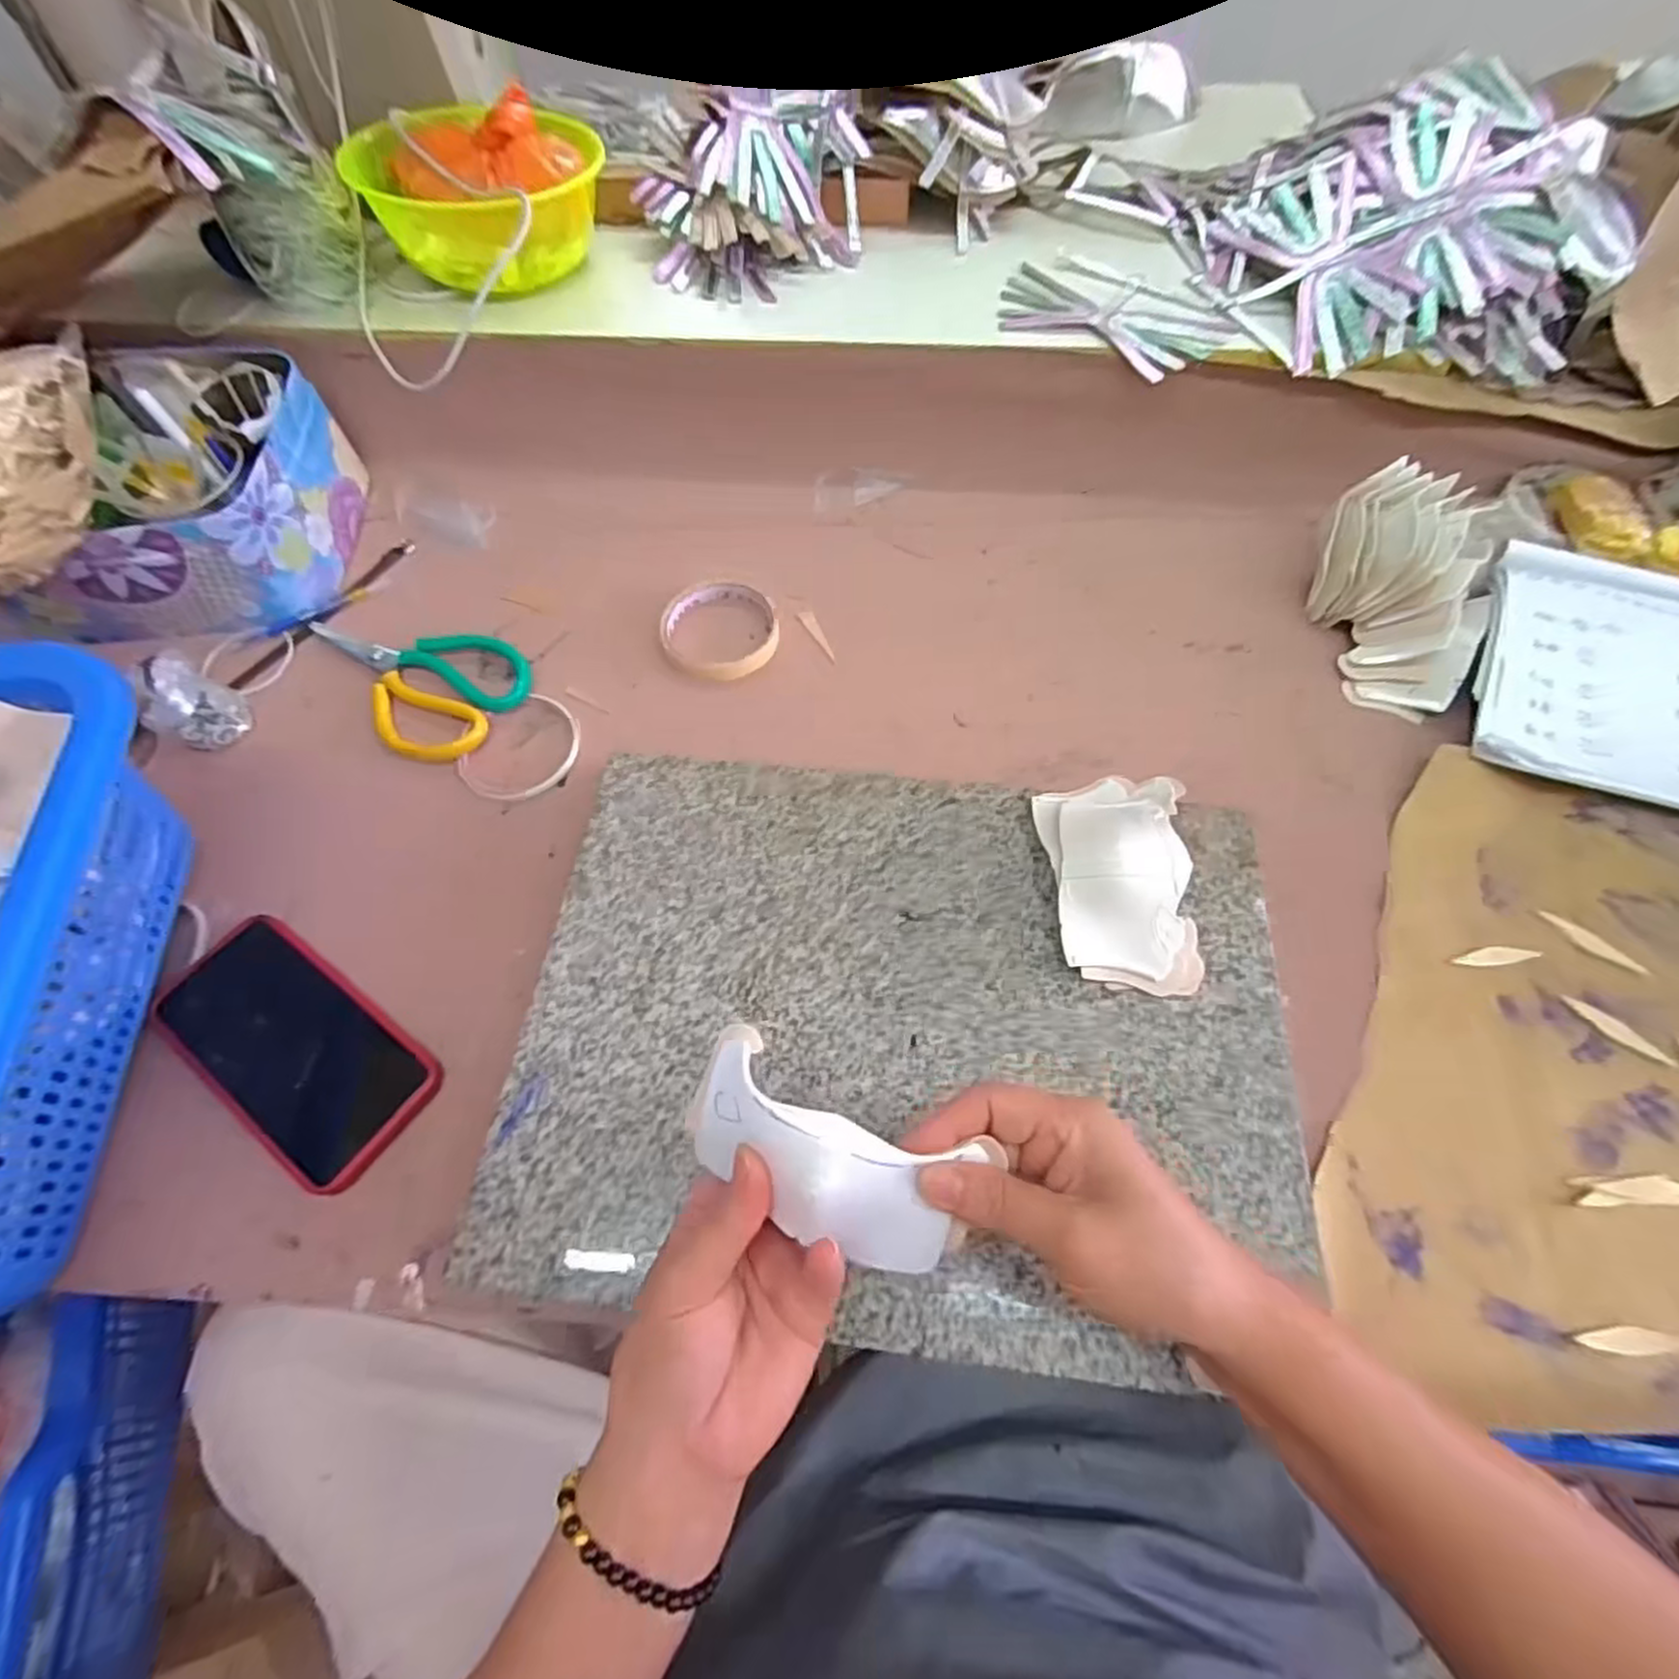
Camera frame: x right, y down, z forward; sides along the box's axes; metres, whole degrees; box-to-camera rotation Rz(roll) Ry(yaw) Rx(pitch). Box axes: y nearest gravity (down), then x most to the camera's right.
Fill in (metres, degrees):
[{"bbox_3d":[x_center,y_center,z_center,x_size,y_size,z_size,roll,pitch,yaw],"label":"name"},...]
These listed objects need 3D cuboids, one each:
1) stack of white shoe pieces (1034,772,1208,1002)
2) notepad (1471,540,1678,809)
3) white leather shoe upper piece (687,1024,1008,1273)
[{"bbox_3d":[0.153,0.017,0.416,0.081,0.043,0.127,1,61,2],"label":"stack of white shoe pieces"},{"bbox_3d":[0.495,-0.107,0.485,0.144,0.014,0.194,20,66,15],"label":"notepad"},{"bbox_3d":[-0.005,0.117,0.290,0.110,0.030,0.060,32,71,8],"label":"white leather shoe upper piece"}]

